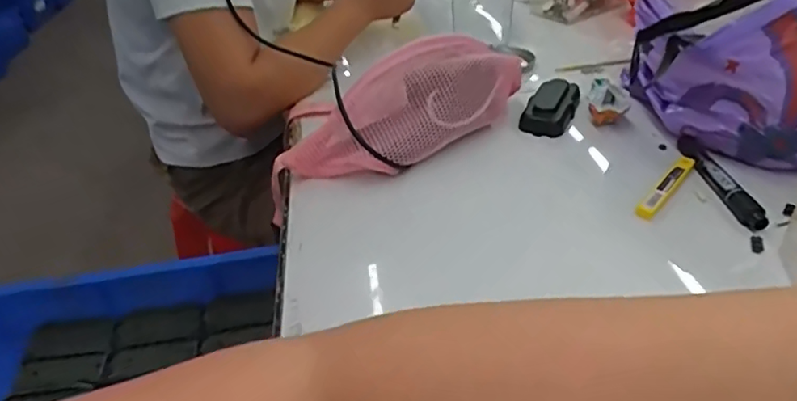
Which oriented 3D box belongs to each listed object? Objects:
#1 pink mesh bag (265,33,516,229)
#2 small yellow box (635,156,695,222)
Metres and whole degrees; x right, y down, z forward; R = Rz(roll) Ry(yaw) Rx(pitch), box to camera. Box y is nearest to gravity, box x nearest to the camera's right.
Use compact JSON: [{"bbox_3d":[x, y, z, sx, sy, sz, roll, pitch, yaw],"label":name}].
[{"bbox_3d":[-0.004,-0.088,0.608,0.313,0.103,0.081,-28,41,-8],"label":"pink mesh bag"},{"bbox_3d":[0.254,-0.015,0.546,0.017,0.006,0.102,28,47,36],"label":"small yellow box"}]

